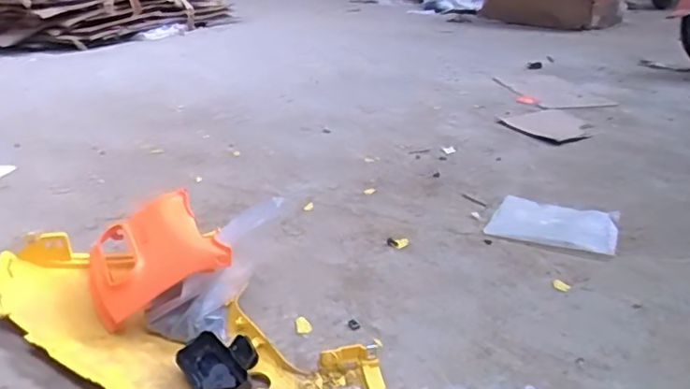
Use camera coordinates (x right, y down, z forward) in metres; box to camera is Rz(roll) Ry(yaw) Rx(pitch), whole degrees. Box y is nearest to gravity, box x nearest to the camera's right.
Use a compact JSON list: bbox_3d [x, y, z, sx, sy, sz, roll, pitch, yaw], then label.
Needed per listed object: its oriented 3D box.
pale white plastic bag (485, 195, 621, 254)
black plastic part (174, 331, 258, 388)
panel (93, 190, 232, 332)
[{"bbox_3d":[0.369,0.050,1.009,0.212,0.022,0.146,14,27,28],"label":"pale white plastic bag"},{"bbox_3d":[-0.134,0.193,0.636,0.077,0.035,0.126,-15,28,-32],"label":"black plastic part"},{"bbox_3d":[-0.271,0.086,0.782,0.183,0.062,0.198,-33,43,-16],"label":"panel"}]

